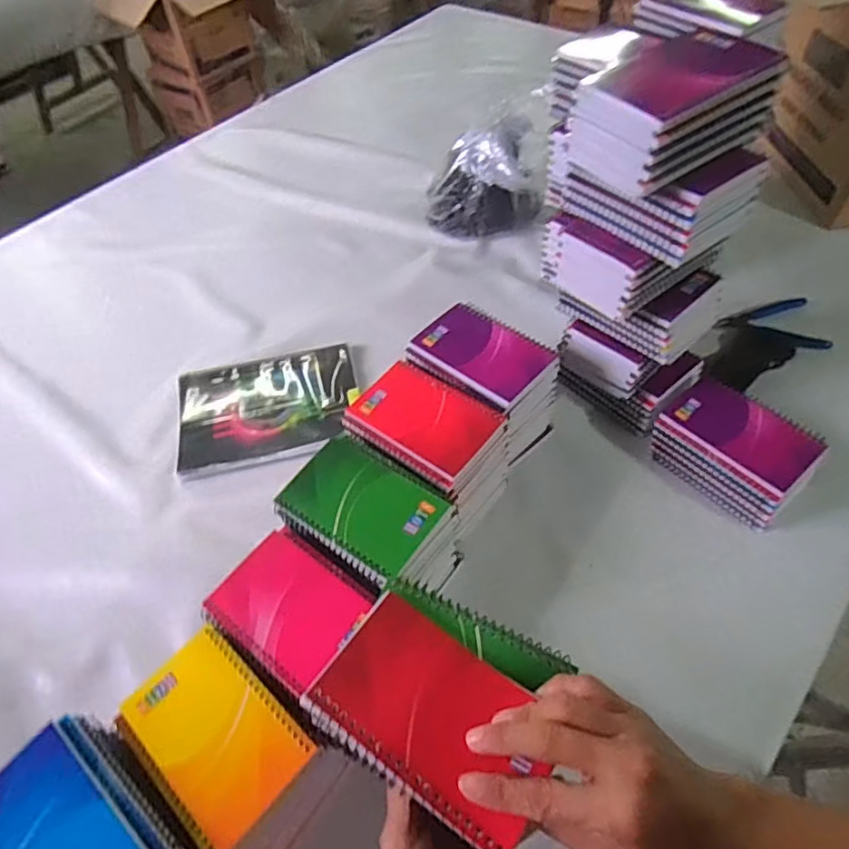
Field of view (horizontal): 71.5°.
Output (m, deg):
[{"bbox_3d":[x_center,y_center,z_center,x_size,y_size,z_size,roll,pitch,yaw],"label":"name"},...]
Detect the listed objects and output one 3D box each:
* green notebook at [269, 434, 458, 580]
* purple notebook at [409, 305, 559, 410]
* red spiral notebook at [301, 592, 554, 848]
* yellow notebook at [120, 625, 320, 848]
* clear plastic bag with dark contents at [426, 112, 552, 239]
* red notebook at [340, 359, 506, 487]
[{"bbox_3d":[-0.051,0.067,0.496,0.132,0.013,0.088,28,62,22],"label":"green notebook"},{"bbox_3d":[0.057,-0.075,0.601,0.134,0.014,0.093,35,64,25],"label":"purple notebook"},{"bbox_3d":[0.007,0.163,0.334,0.129,0.005,0.086,30,51,15],"label":"red spiral notebook"},{"bbox_3d":[-0.148,0.213,0.410,0.128,0.007,0.086,35,65,25],"label":"yellow notebook"},{"bbox_3d":[0.079,-0.349,0.847,0.150,0.160,0.109,-7,52,0],"label":"clear plastic bag with dark contents"},{"bbox_3d":[-0.002,-0.006,0.553,0.133,0.013,0.092,32,63,24],"label":"red notebook"}]

